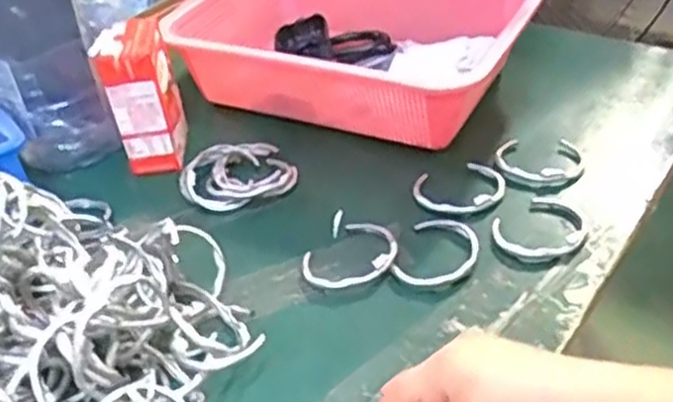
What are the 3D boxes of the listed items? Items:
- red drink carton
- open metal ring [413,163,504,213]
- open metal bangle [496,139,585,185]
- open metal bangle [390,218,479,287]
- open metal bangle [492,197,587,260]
[{"bbox_3d":[-0.154,-0.083,0.594,0.042,0.115,0.066,-2,37,3],"label":"red drink carton"},{"bbox_3d":[0.094,-0.010,0.550,0.069,0.006,0.051,-13,37,-8],"label":"open metal ring"},{"bbox_3d":[0.160,-0.034,0.572,0.064,0.011,0.064,6,39,18],"label":"open metal bangle"},{"bbox_3d":[0.069,0.034,0.496,0.049,0.009,0.064,11,40,23],"label":"open metal bangle"},{"bbox_3d":[0.143,0.020,0.506,0.064,0.008,0.054,-30,42,-27],"label":"open metal bangle"}]

